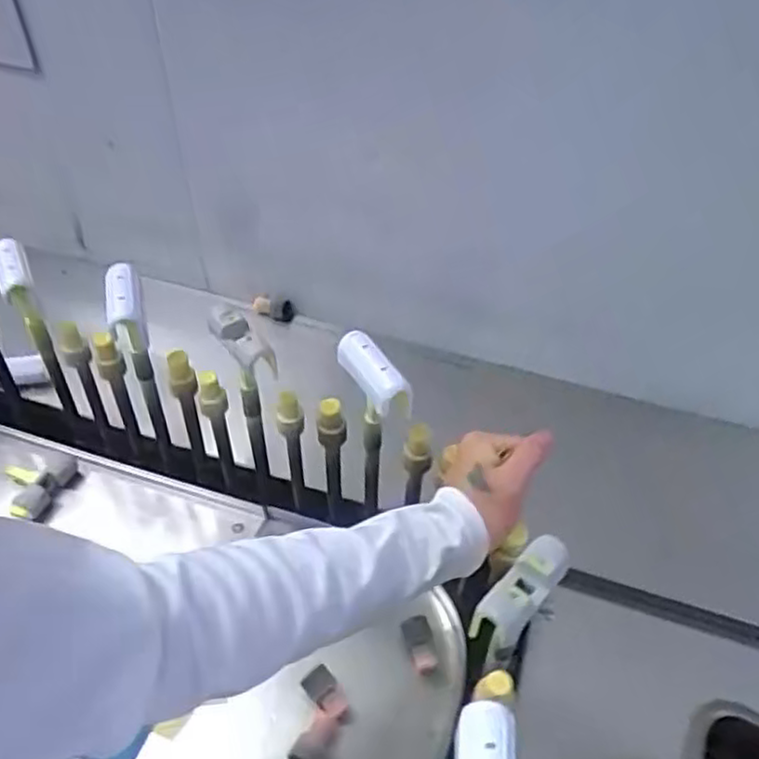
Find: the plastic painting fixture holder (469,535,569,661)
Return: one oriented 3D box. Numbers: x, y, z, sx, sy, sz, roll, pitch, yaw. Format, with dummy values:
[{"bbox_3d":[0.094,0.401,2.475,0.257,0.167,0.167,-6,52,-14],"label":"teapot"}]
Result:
[{"bbox_3d":[0.090,0.133,0.457,0.029,0.029,0.081,28,54,28],"label":"plastic painting fixture holder"}]

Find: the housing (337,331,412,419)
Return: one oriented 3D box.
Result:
[{"bbox_3d":[-0.005,-0.005,0.583,0.028,0.032,0.078,-30,63,-23],"label":"housing"}]

